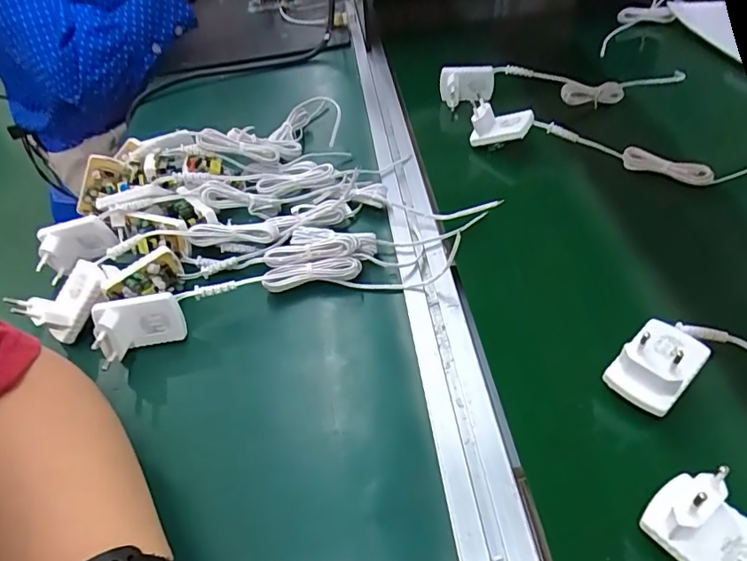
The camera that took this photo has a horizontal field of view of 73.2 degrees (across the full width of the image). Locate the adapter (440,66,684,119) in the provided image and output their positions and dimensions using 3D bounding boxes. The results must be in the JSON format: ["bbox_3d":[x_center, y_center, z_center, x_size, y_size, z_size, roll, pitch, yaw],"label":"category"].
[{"bbox_3d":[0.208,-0.217,0.565,0.261,0.036,0.045,1,46,6],"label":"adapter"}]

